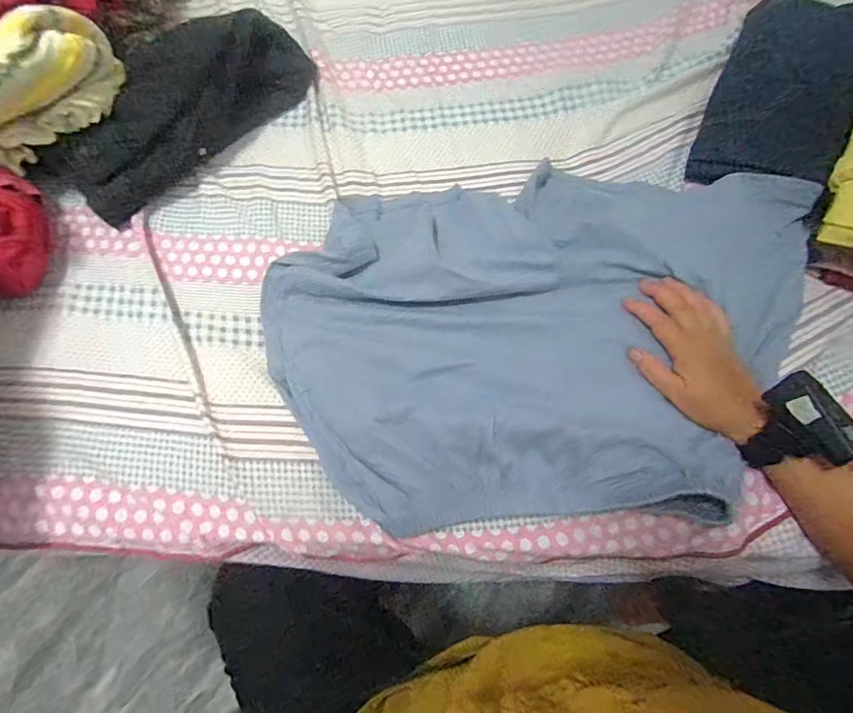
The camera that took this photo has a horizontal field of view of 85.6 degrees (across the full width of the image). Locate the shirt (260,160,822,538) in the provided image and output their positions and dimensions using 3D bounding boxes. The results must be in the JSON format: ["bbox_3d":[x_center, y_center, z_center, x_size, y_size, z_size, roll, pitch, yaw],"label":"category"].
[{"bbox_3d":[0.108,-0.027,0.427,0.494,0.035,0.331,-3,71,0],"label":"shirt"}]

